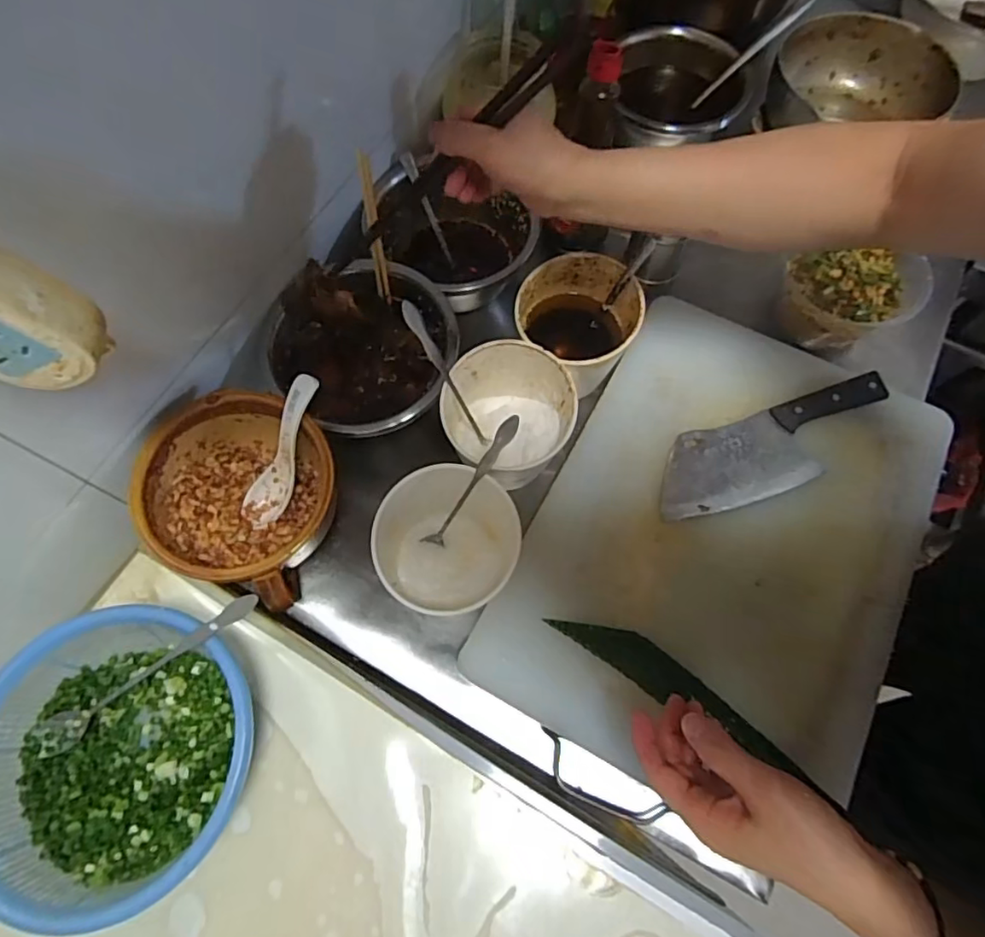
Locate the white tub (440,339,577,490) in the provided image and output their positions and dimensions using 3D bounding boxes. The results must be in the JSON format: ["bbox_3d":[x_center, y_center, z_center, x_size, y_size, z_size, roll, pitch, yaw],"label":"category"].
[{"bbox_3d":[0.014,-0.052,0.524,0.115,0.077,0.099,30,71,10],"label":"white tub"}]

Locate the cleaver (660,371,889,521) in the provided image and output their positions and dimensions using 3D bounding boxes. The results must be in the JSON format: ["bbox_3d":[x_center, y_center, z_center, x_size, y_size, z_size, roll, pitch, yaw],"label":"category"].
[{"bbox_3d":[0.267,-0.020,0.544,0.241,0.018,0.080,-17,70,-7],"label":"cleaver"}]

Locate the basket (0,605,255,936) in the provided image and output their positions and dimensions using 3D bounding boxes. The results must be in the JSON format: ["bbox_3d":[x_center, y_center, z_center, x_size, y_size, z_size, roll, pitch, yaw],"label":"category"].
[{"bbox_3d":[-0.247,0.191,0.392,0.177,0.069,0.172,0,68,0],"label":"basket"}]

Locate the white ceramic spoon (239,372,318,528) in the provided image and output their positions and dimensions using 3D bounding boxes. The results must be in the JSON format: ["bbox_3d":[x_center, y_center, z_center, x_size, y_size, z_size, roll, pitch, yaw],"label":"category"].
[{"bbox_3d":[-0.176,-0.014,0.485,0.032,0.033,0.138,31,115,12],"label":"white ceramic spoon"}]

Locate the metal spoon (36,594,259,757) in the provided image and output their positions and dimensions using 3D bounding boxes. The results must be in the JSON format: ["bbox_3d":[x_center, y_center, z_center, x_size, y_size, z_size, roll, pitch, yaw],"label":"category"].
[{"bbox_3d":[-0.237,0.141,0.399,0.183,0.012,0.026,-34,71,5],"label":"metal spoon"}]

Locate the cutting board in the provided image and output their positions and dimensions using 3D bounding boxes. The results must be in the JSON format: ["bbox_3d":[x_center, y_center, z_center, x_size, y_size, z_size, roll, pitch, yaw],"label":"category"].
[{"bbox_3d":[0.208,0.057,0.520,0.315,0.025,0.429,26,71,10],"label":"cutting board"}]

